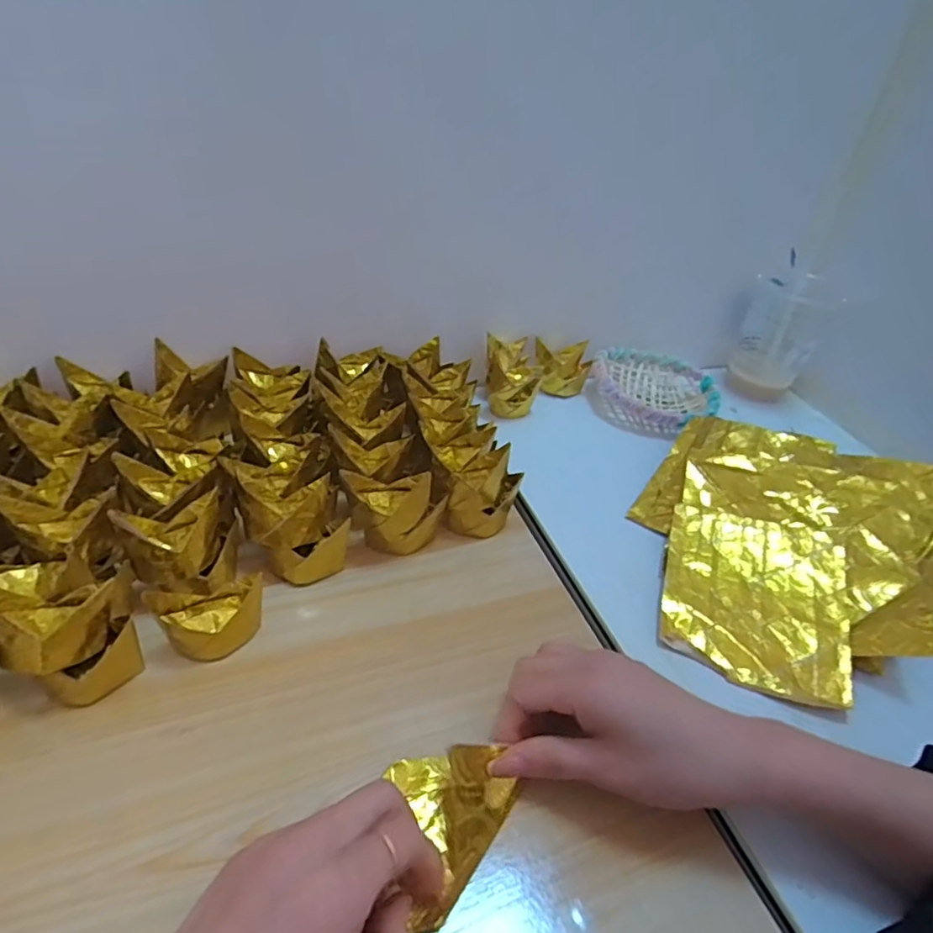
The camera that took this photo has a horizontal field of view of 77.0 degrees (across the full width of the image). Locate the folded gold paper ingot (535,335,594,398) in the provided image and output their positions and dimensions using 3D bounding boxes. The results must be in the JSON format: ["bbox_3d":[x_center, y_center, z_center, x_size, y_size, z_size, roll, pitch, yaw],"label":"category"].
[{"bbox_3d":[0.096,-0.098,0.594,0.054,0.058,0.033,13,38,6],"label":"folded gold paper ingot"}]

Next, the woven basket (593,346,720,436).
[{"bbox_3d":[0.191,-0.079,0.600,0.126,0.040,0.123,16,39,10],"label":"woven basket"}]

